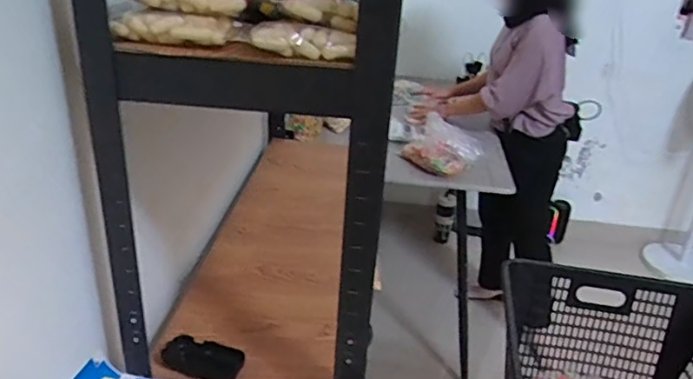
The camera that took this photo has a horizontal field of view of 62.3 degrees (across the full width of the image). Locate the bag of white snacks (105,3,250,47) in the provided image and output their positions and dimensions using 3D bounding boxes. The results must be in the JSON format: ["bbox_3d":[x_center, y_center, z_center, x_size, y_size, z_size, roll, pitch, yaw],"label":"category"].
[{"bbox_3d":[-0.156,-0.160,0.556,0.134,0.028,0.056,6,27,4],"label":"bag of white snacks"}]

